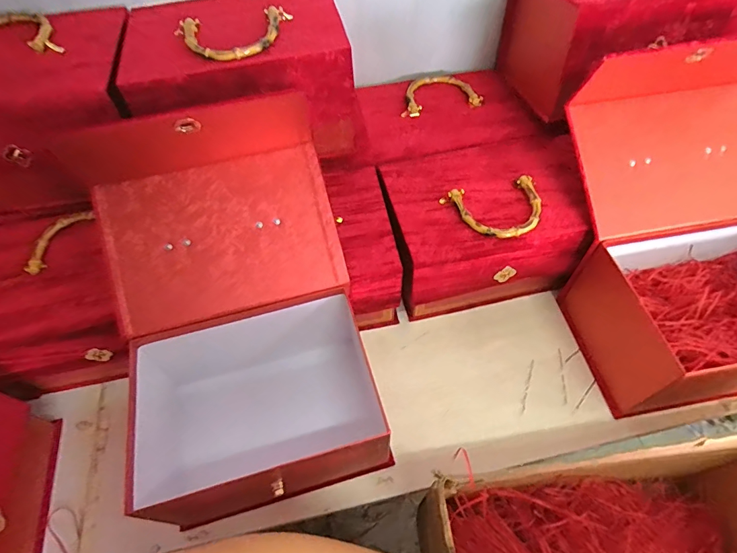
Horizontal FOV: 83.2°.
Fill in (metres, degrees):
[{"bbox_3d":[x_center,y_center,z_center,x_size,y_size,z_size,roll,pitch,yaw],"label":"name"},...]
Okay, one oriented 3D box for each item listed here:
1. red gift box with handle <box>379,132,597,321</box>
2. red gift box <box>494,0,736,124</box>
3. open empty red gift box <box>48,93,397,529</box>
[{"bbox_3d":[0.187,-0.085,0.714,0.301,0.170,0.230,-9,57,-4],"label":"red gift box with handle"},{"bbox_3d":[0.417,-0.427,0.713,0.304,0.175,0.219,-10,57,-5],"label":"red gift box"},{"bbox_3d":[-0.189,0.026,0.569,0.320,0.317,0.481,-14,57,-8],"label":"open empty red gift box"}]

